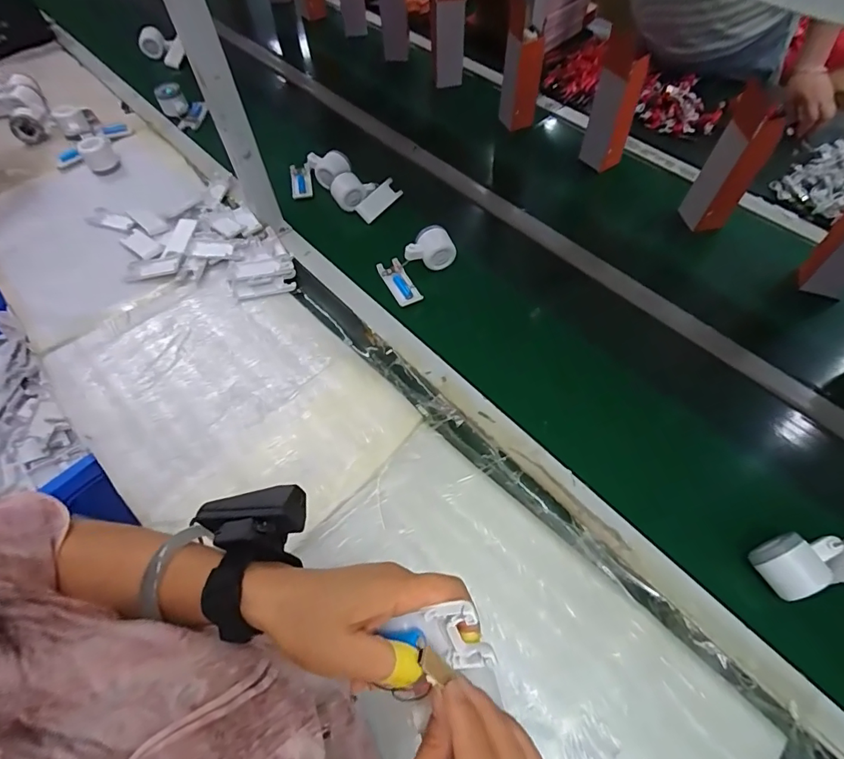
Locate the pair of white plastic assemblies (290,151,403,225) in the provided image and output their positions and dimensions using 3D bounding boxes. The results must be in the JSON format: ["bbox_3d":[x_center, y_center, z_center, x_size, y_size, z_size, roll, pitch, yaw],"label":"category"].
[{"bbox_3d":[-0.161,-0.378,0.885,0.223,0.066,0.085,21,61,14],"label":"pair of white plastic assemblies"}]

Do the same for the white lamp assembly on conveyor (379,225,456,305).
[{"bbox_3d":[0.000,-0.189,0.762,0.126,0.064,0.092,-23,61,-12],"label":"white lamp assembly on conveyor"}]

